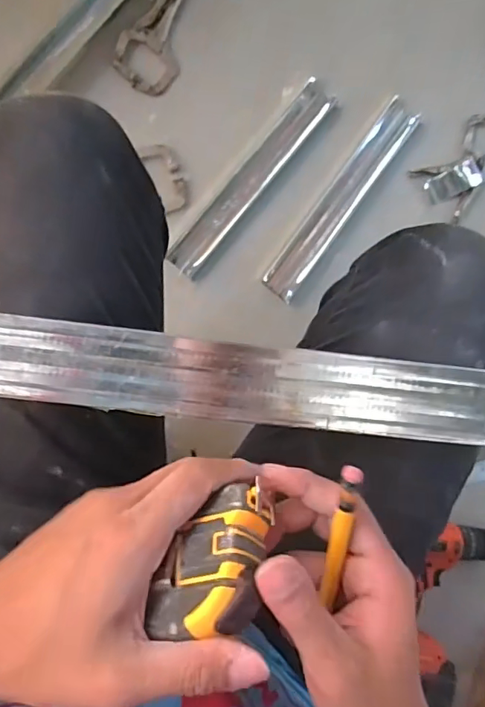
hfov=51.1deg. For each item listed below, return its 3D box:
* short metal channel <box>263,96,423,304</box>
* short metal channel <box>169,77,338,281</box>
[{"bbox_3d":[0.134,-0.205,0.684,0.057,0.020,0.302,36,87,-8],"label":"short metal channel"},{"bbox_3d":[0.014,-0.231,0.677,0.049,0.016,0.304,39,86,-7],"label":"short metal channel"}]

